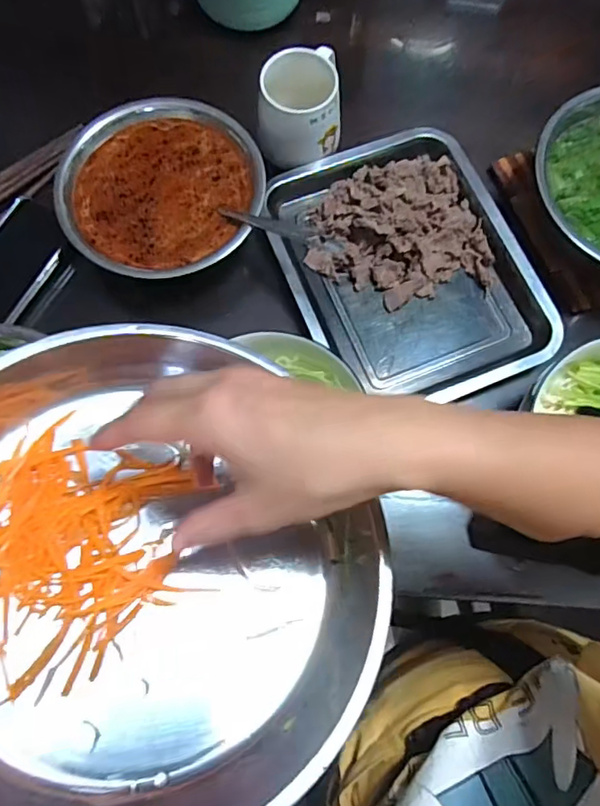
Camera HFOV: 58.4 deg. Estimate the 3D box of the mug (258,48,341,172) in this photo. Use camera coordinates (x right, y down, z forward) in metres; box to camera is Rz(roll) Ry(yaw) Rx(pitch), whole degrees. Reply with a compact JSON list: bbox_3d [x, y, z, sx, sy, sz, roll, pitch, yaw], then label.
[{"bbox_3d":[0.000,-0.317,0.567,0.088,0.074,0.098,-9,76,-3],"label":"mug"}]

